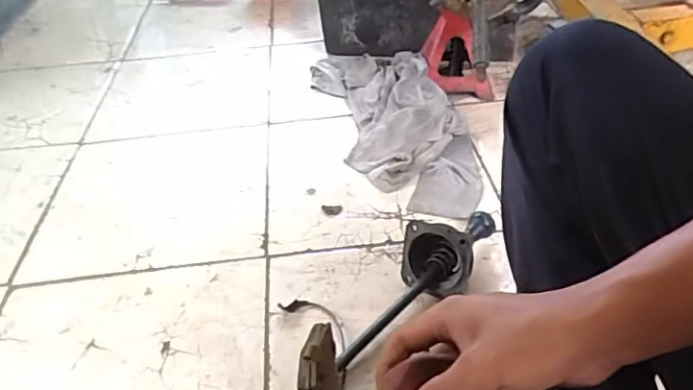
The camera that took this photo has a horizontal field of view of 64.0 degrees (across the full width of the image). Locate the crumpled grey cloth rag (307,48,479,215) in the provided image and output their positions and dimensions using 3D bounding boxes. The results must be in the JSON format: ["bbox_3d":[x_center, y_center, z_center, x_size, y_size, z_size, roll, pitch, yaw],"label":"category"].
[{"bbox_3d":[0.103,-0.170,1.166,0.255,0.088,0.591,-12,40,-10],"label":"crumpled grey cloth rag"}]

